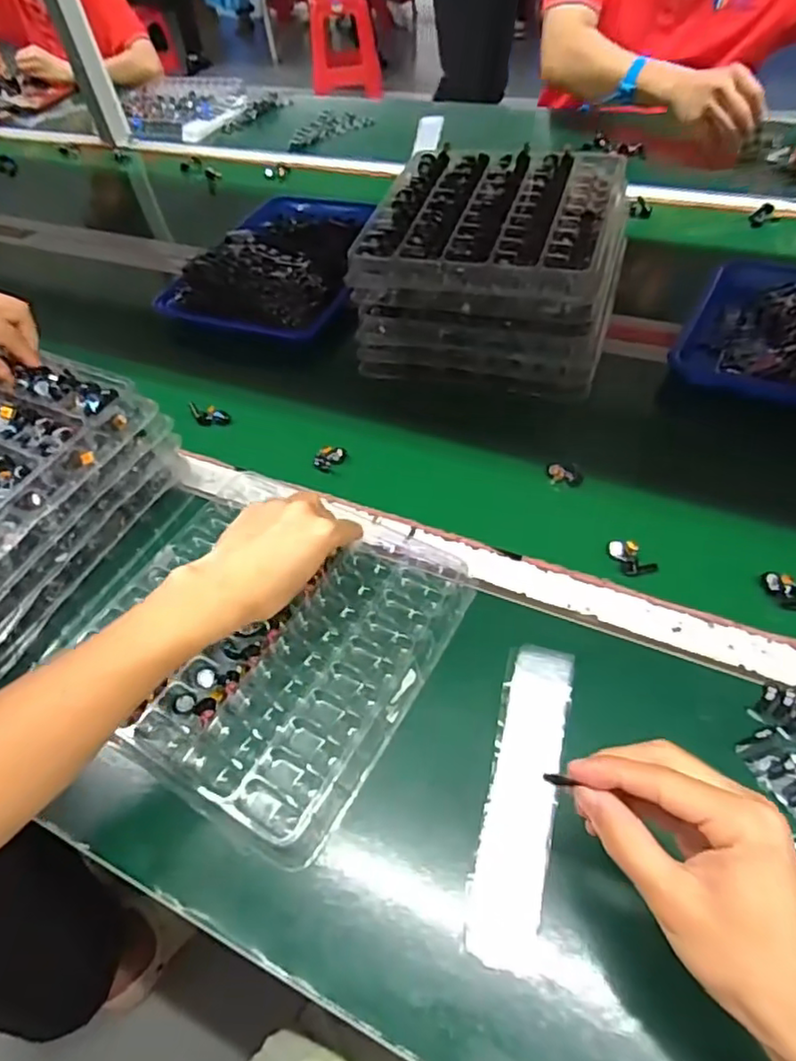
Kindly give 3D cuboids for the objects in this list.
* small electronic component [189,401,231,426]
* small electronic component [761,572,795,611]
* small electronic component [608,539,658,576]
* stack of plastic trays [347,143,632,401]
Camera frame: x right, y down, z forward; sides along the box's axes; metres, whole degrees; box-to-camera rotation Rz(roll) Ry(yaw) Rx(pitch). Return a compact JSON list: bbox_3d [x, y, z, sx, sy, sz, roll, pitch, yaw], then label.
[{"bbox_3d":[-0.211,-0.129,0.699,0.047,0.015,0.020,13,50,-3],"label":"small electronic component"},{"bbox_3d":[0.304,0.047,0.486,0.016,0.017,0.041,-27,53,-14],"label":"small electronic component"},{"bbox_3d":[0.195,0.022,0.523,0.025,0.013,0.041,-40,57,-23],"label":"small electronic component"},{"bbox_3d":[0.109,-0.302,0.710,0.265,0.138,0.251,10,53,15],"label":"stack of plastic trays"}]

